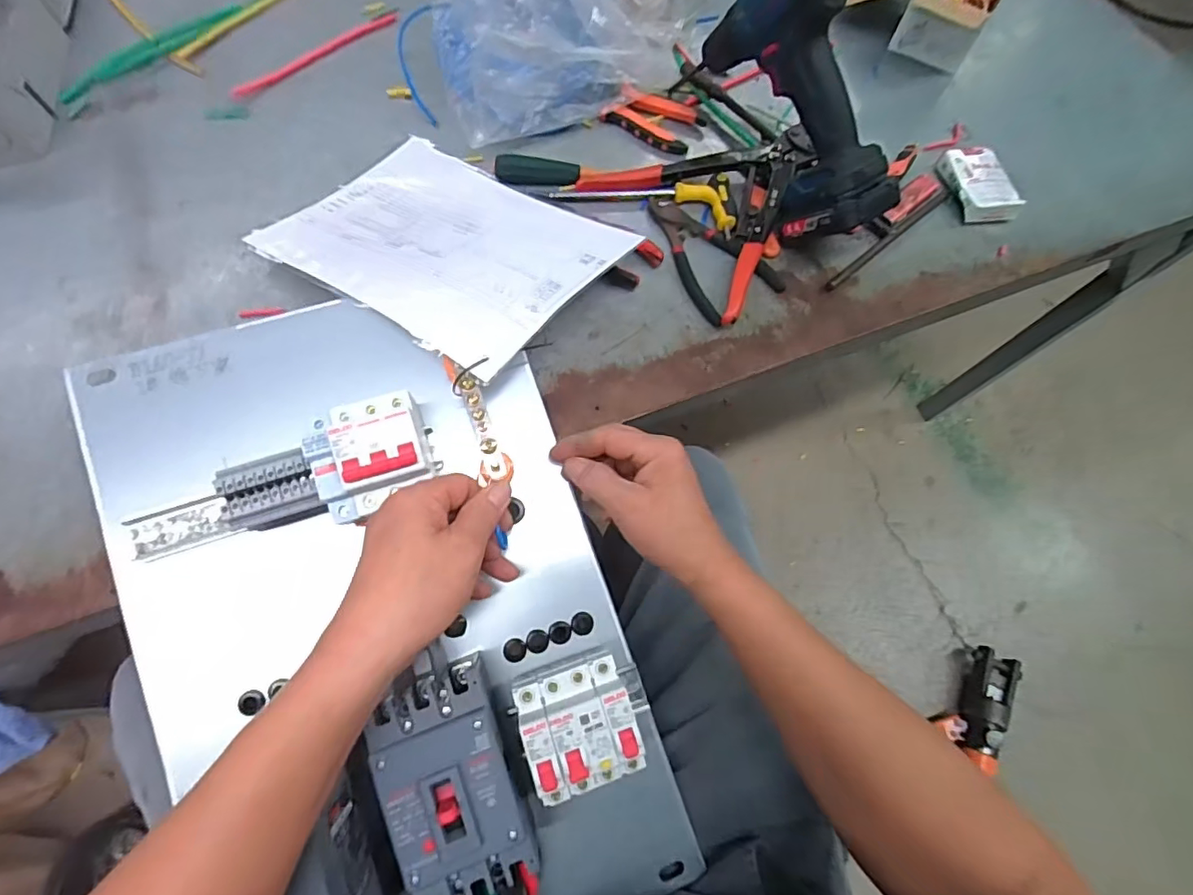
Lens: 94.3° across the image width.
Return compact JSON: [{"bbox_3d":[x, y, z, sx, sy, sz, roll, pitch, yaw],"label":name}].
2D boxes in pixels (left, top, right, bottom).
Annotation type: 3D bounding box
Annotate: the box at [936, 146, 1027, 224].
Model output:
[{"bbox_3d":[0.399,-0.276,0.583,0.058,0.025,0.092,-7,68,-5],"label":"box"}]

